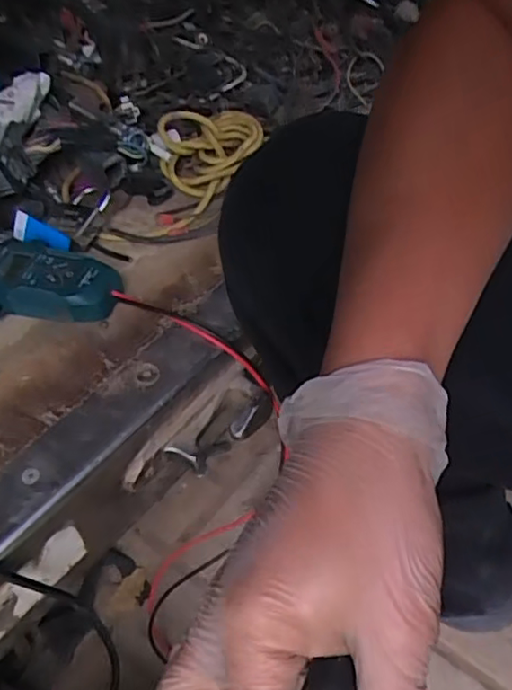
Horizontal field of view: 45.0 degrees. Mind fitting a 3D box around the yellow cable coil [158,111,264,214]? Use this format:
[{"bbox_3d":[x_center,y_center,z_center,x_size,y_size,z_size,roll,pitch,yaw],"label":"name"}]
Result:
[{"bbox_3d":[-0.049,-0.192,0.598,0.090,0.035,0.143,24,54,23],"label":"yellow cable coil"}]

